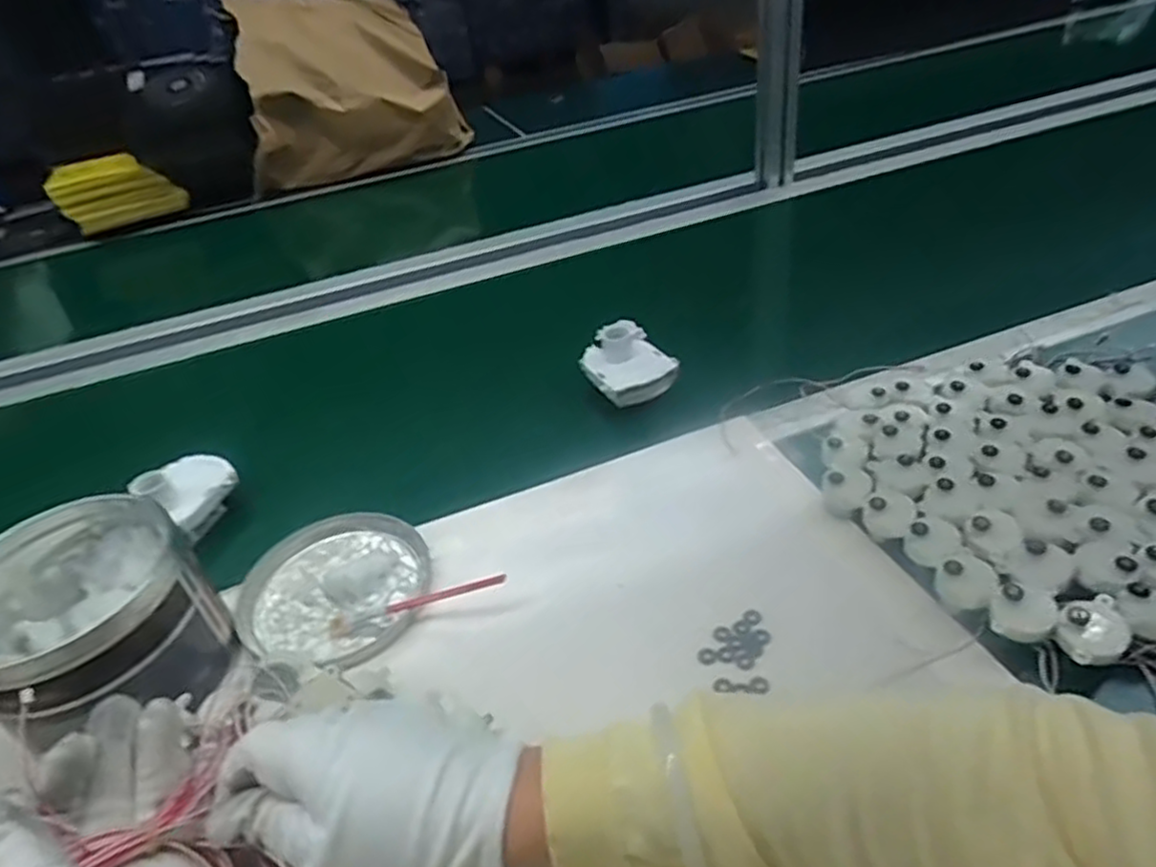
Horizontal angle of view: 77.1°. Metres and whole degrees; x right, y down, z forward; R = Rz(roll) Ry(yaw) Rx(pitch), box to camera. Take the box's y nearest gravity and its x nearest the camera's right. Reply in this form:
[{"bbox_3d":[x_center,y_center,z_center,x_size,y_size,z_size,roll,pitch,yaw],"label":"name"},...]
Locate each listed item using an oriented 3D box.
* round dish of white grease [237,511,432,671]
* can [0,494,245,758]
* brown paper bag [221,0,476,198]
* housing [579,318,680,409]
[{"bbox_3d":[-0.173,0.106,0.516,0.132,0.015,0.131,-5,37,4],"label":"round dish of white grease"},{"bbox_3d":[-0.298,0.115,0.447,0.127,0.102,0.121,-5,37,4],"label":"can"},{"bbox_3d":[-0.386,-0.594,1.236,0.357,0.248,0.215,-14,38,-9],"label":"brown paper bag"},{"bbox_3d":[0.042,-0.065,0.654,0.070,0.040,0.088,-22,39,-18],"label":"housing"}]

